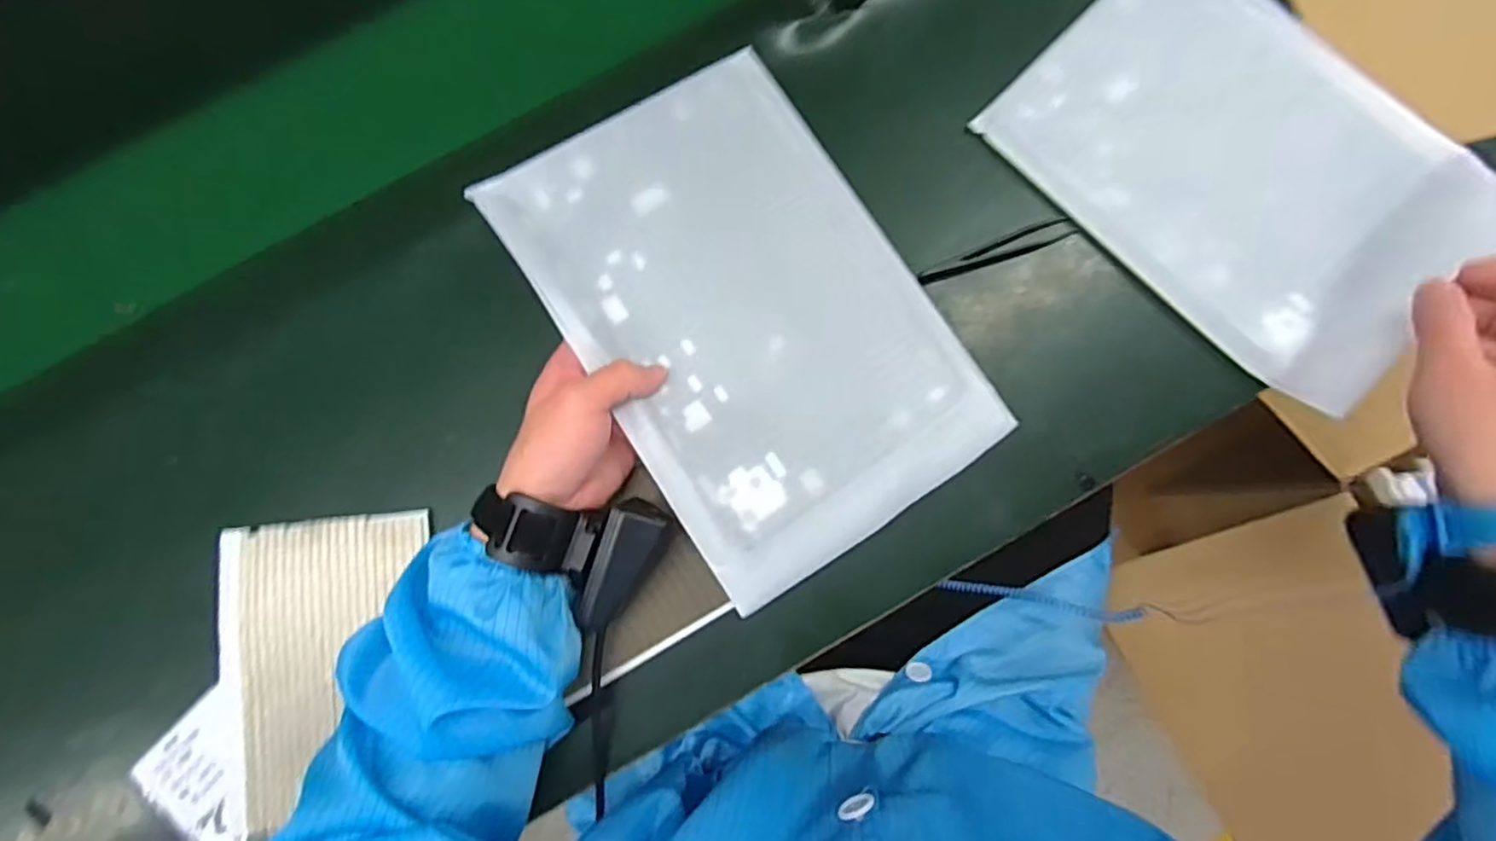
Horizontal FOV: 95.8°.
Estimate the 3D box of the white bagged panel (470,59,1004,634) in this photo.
[{"bbox_3d":[0.000,-0.063,0.397,0.193,0.010,0.284,-33,85,-10],"label":"white bagged panel"}]

